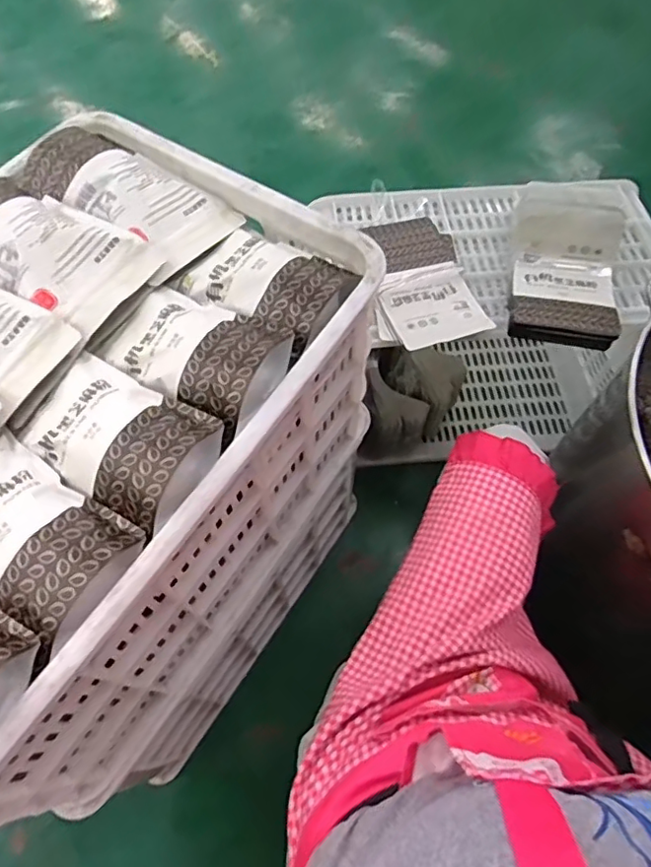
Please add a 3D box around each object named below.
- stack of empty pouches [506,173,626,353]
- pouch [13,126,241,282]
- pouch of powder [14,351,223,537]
[{"bbox_3d":[0.338,-0.246,0.798,0.155,0.082,0.264,12,63,7],"label":"stack of empty pouches"},{"bbox_3d":[-0.206,-0.254,0.601,0.223,0.043,0.128,34,68,18],"label":"pouch"},{"bbox_3d":[-0.175,-0.003,0.468,0.161,0.044,0.101,28,66,15],"label":"pouch of powder"}]

